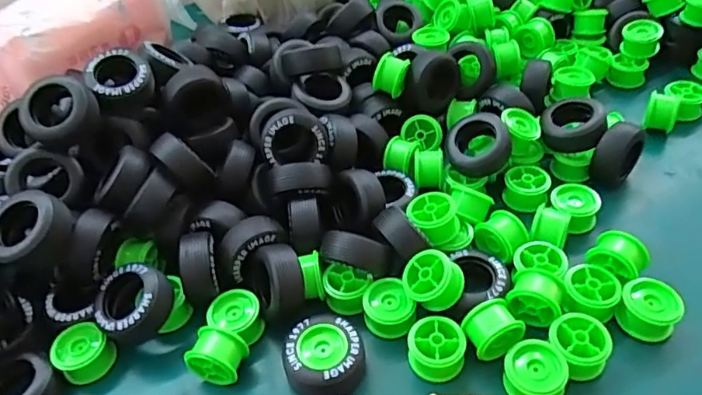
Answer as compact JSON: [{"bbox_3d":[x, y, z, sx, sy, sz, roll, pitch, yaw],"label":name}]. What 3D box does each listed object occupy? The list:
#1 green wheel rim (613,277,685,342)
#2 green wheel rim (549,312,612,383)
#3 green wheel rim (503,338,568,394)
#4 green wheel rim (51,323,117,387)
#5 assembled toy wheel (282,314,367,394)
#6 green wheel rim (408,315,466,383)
[{"bbox_3d":[0.184,0.071,0.343,0.033,0.025,0.033,-3,44,3],"label":"green wheel rim"},{"bbox_3d":[0.135,0.090,0.329,0.032,0.024,0.032,-3,44,3],"label":"green wheel rim"},{"bbox_3d":[0.105,0.103,0.319,0.033,0.025,0.032,-3,44,3],"label":"green wheel rim"},{"bbox_3d":[-0.174,0.101,0.357,0.031,0.034,0.032,22,52,28],"label":"green wheel rim"},{"bbox_3d":[-0.016,0.100,0.340,0.047,0.028,0.048,-14,44,-7],"label":"assembled toy wheel"},{"bbox_3d":[0.052,0.092,0.338,0.033,0.023,0.031,-3,44,4],"label":"green wheel rim"}]

